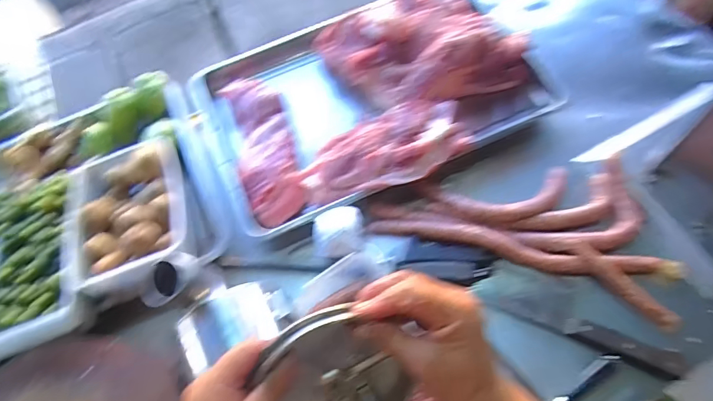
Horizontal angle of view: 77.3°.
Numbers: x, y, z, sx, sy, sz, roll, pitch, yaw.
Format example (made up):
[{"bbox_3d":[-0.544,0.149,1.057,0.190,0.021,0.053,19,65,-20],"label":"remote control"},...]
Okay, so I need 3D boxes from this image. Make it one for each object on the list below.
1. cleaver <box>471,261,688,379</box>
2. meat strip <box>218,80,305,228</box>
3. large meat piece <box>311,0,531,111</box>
[{"bbox_3d":[0.314,0.158,0.628,0.275,0.029,0.073,23,67,15],"label":"cleaver"},{"bbox_3d":[-0.162,-0.099,0.784,0.109,0.050,0.307,-18,63,-5],"label":"meat strip"},{"bbox_3d":[0.115,-0.277,0.816,0.305,0.097,0.260,-26,64,-9],"label":"large meat piece"}]

